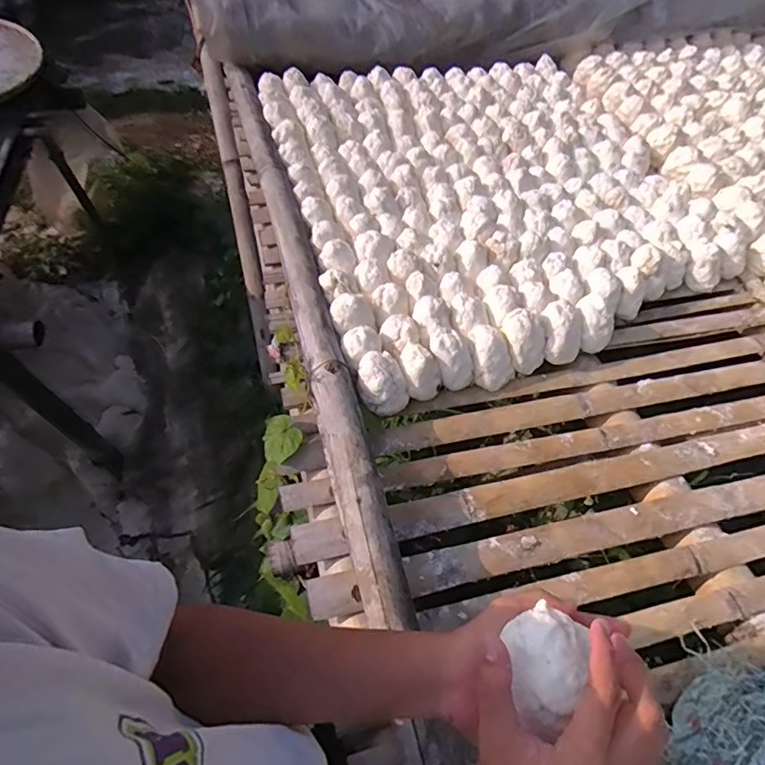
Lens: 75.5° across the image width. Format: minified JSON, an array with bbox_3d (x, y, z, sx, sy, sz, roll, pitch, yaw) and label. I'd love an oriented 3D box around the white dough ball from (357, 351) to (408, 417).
[{"bbox_3d":[-0.002,0.003,0.796,0.075,0.085,0.087,-18,56,-12],"label":"white dough ball"}]

